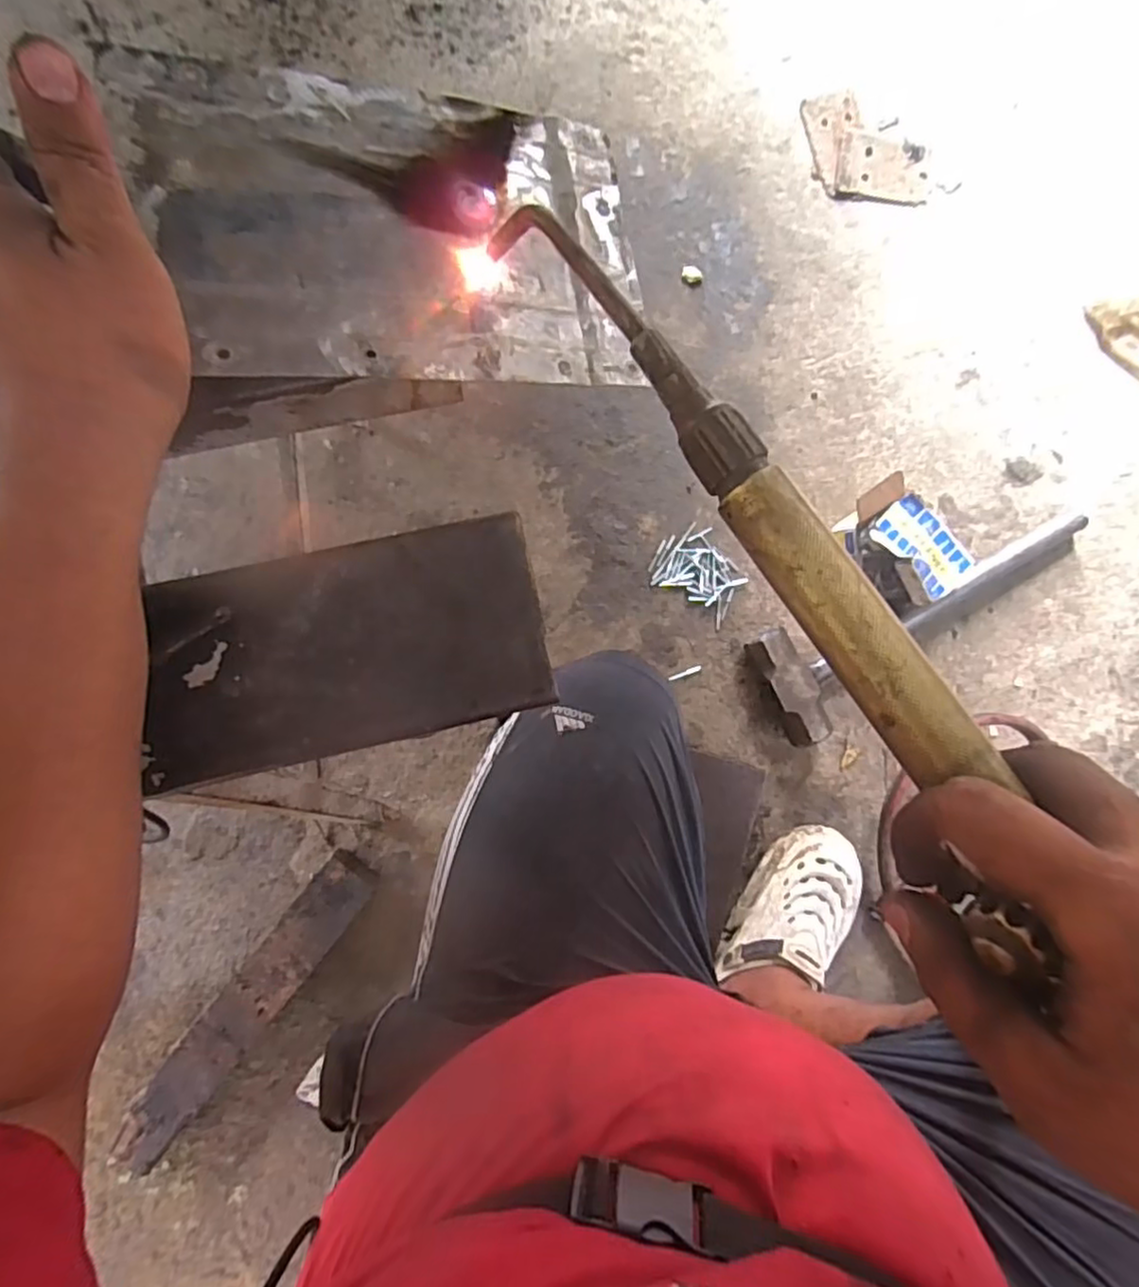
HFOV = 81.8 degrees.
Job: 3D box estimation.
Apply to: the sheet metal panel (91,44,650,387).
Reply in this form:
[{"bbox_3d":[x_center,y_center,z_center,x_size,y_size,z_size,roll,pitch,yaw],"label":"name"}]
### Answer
[{"bbox_3d":[-0.079,-0.210,0.334,0.246,0.011,0.162,-7,82,-20],"label":"sheet metal panel"}]

